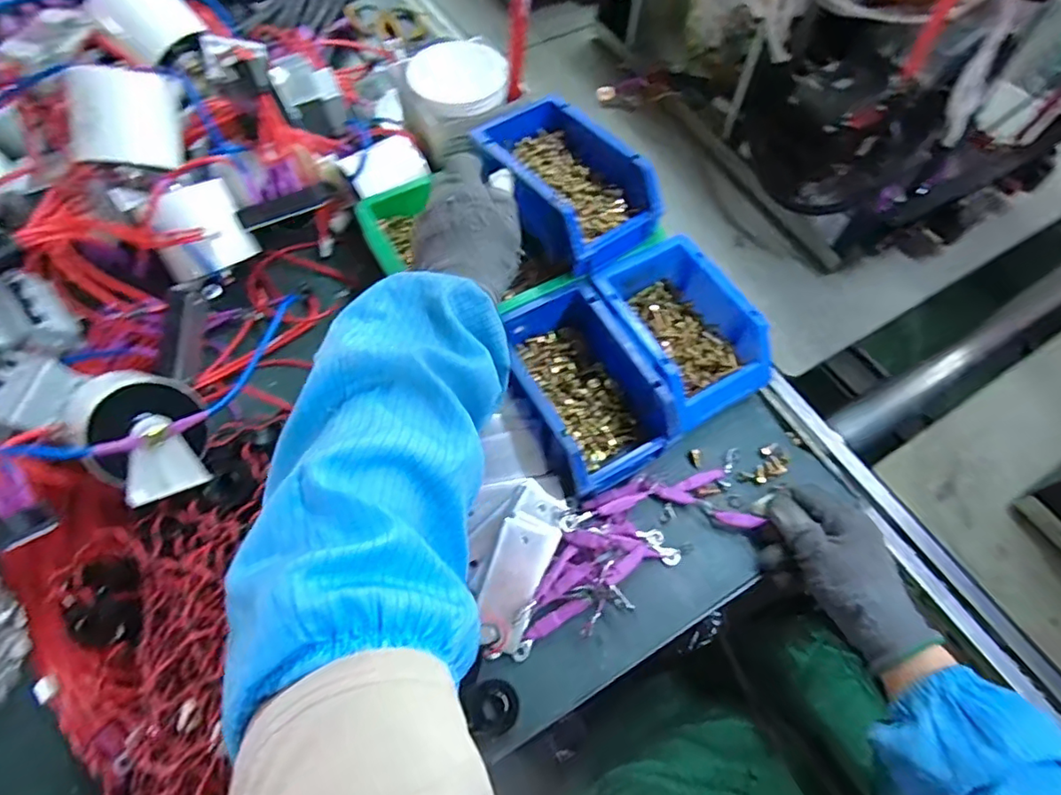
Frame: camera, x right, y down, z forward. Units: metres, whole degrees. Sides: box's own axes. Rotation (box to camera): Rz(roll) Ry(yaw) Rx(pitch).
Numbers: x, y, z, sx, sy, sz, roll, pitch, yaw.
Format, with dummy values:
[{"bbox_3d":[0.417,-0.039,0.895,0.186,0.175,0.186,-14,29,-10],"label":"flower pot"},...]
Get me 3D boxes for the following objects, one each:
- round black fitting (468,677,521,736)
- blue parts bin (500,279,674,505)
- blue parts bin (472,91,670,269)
[{"bbox_3d":[-0.025,0.217,0.399,0.033,0.011,0.035,1,62,-2],"label":"round black fitting"},{"bbox_3d":[0.043,-0.009,0.486,0.101,0.062,0.164,-26,66,-15],"label":"blue parts bin"},{"bbox_3d":[0.028,-0.196,0.516,0.104,0.061,0.166,-35,68,-18],"label":"blue parts bin"}]

